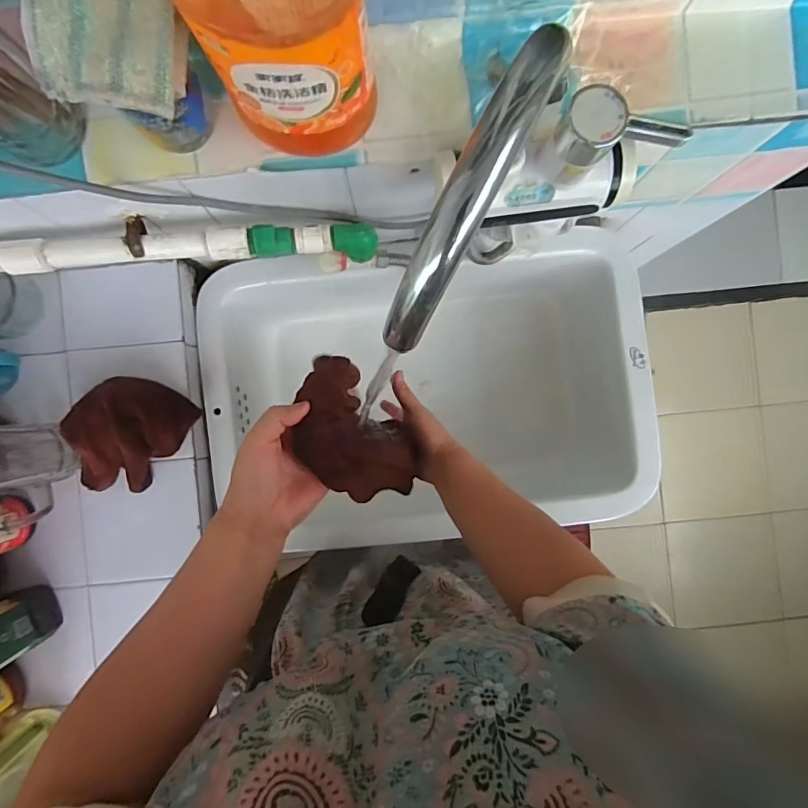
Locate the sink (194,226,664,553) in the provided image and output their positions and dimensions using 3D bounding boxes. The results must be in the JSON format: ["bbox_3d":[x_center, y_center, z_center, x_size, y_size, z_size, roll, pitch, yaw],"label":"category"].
[{"bbox_3d":[0.031,-0.006,0.713,0.588,0.189,0.367,-8,90,-1],"label":"sink"}]

